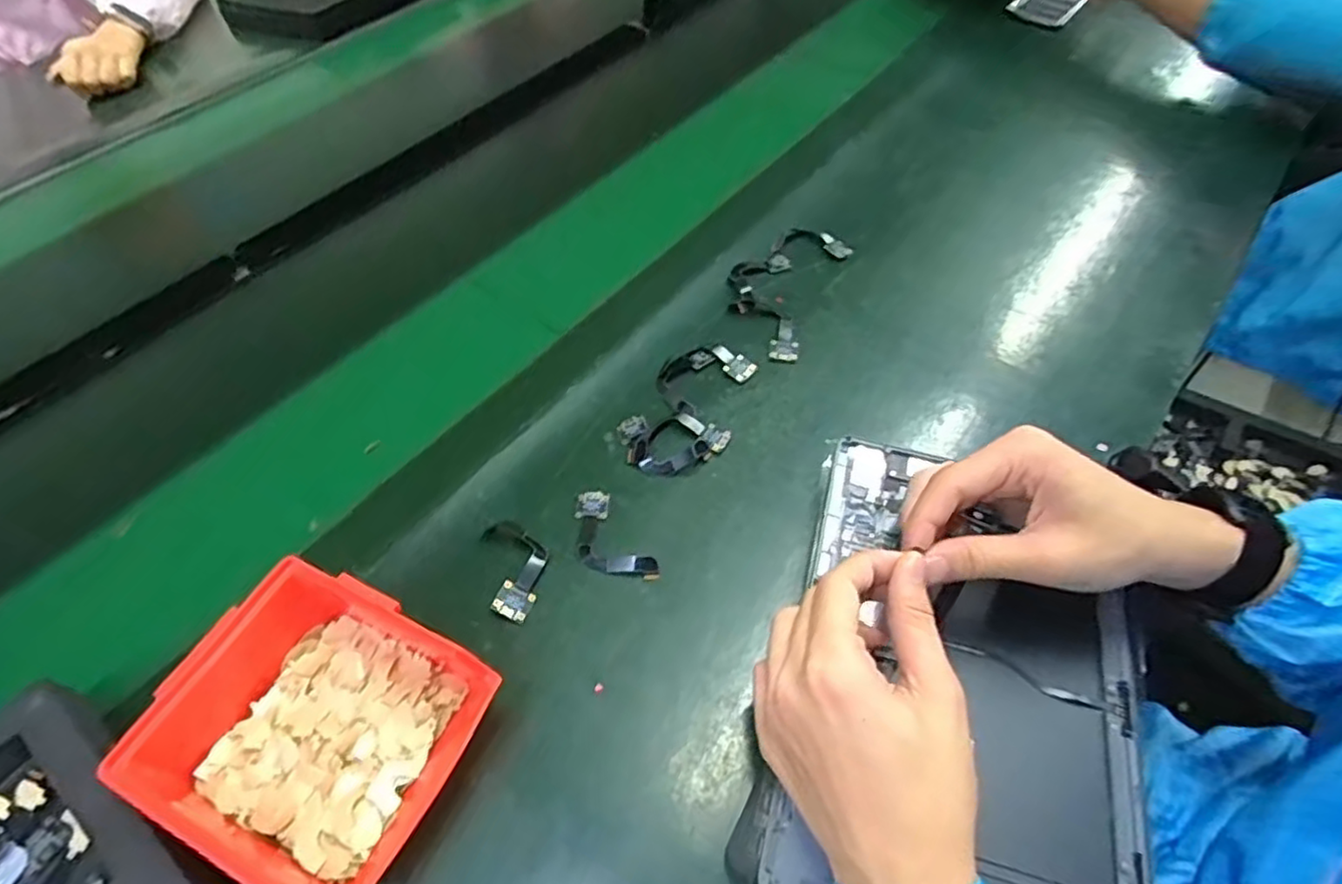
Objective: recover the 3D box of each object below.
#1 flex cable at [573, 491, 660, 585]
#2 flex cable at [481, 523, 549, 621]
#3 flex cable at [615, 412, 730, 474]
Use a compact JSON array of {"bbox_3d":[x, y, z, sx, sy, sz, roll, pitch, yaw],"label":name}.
[{"bbox_3d":[-0.042,0.064,0.434,0.036,0.009,0.077,-30,57,-17],"label":"flex cable"},{"bbox_3d":[-0.096,0.077,0.424,0.038,0.009,0.071,-16,54,-7],"label":"flex cable"},{"bbox_3d":[0.001,0.001,0.473,0.077,0.008,0.047,0,53,4],"label":"flex cable"}]

